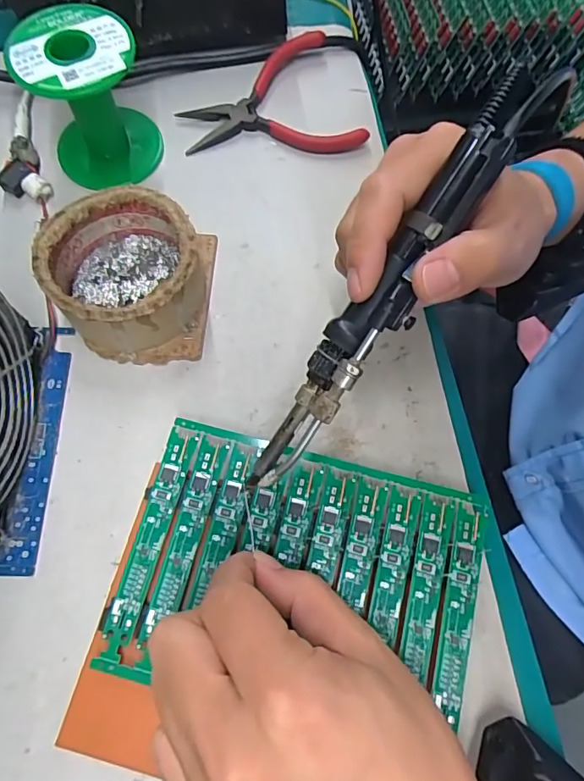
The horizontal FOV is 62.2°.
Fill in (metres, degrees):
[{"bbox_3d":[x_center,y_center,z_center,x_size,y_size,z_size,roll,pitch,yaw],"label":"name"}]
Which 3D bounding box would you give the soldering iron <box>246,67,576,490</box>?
[{"bbox_3d":[0.040,-0.040,0.208,0.025,0.019,0.208,36,102,11],"label":"soldering iron"}]

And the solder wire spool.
[{"bbox_3d":[-0.123,-0.177,0.298,0.066,0.071,0.066,0,71,-1],"label":"solder wire spool"}]

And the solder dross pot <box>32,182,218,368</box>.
[{"bbox_3d":[-0.093,-0.065,0.275,0.084,0.045,0.086,0,71,-1],"label":"solder dross pot"}]

